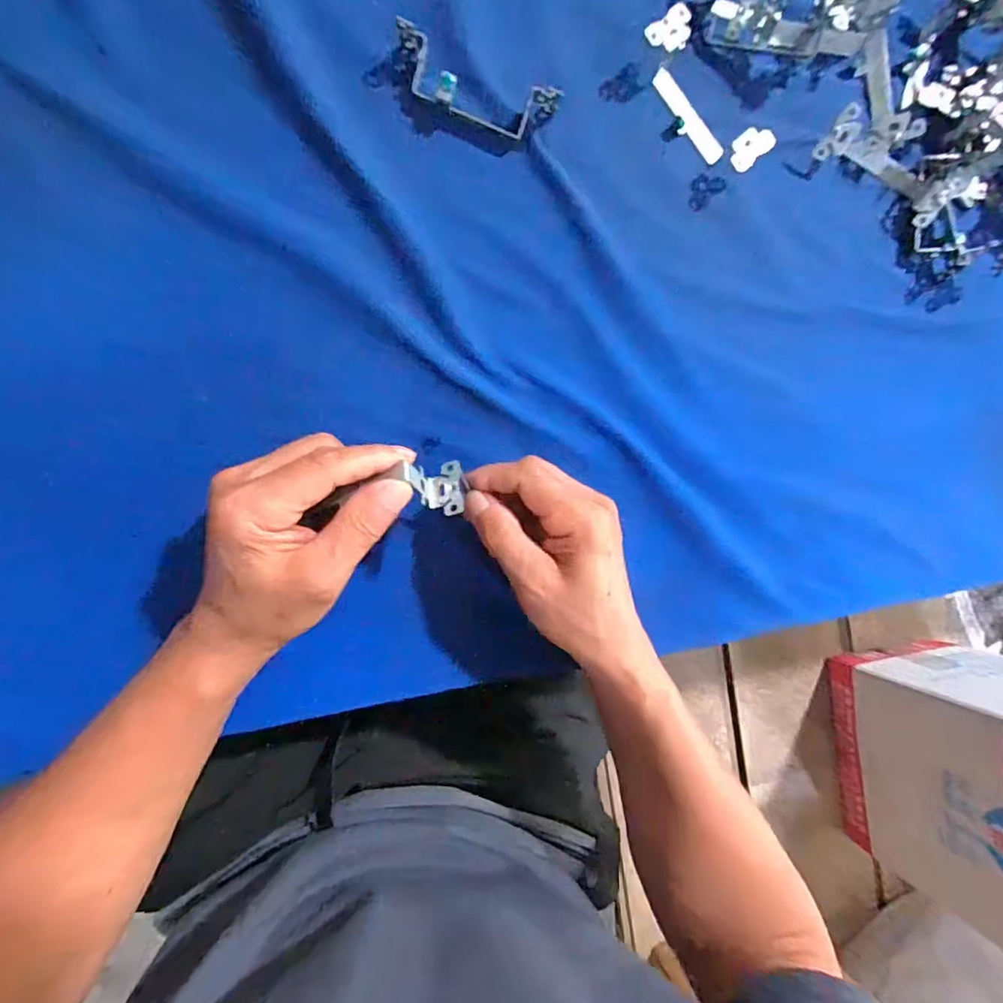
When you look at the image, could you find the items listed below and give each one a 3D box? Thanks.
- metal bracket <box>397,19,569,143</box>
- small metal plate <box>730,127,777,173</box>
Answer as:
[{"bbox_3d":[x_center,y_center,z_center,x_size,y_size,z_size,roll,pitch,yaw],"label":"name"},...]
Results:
[{"bbox_3d":[-0.015,-0.257,0.317,0.102,0.021,0.033,16,88,-10],"label":"metal bracket"},{"bbox_3d":[0.164,-0.234,0.335,0.030,0.004,0.020,-41,91,9],"label":"small metal plate"}]

